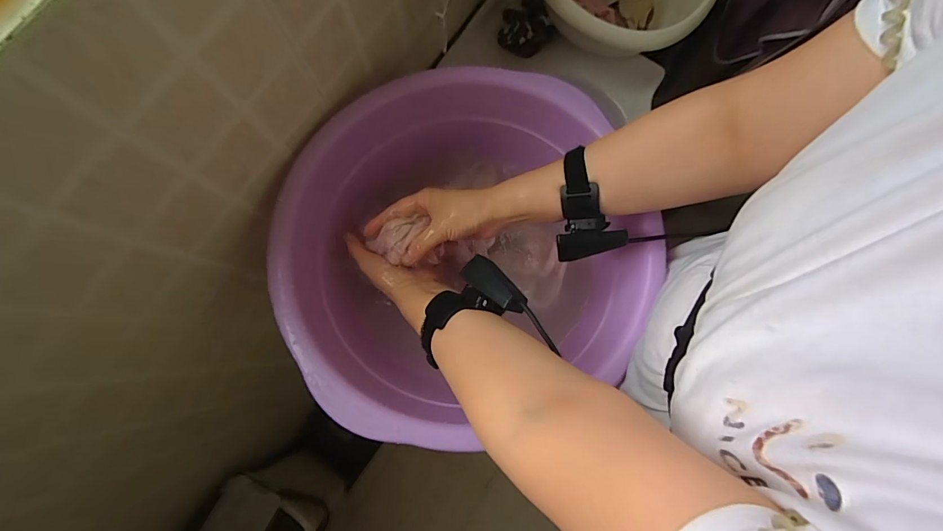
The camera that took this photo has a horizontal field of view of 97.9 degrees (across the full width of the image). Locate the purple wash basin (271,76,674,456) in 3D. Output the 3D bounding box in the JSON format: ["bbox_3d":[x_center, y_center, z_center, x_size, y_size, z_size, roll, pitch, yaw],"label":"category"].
[{"bbox_3d":[-0.016,-0.021,0.522,0.394,0.155,0.395,0,79,0],"label":"purple wash basin"}]

